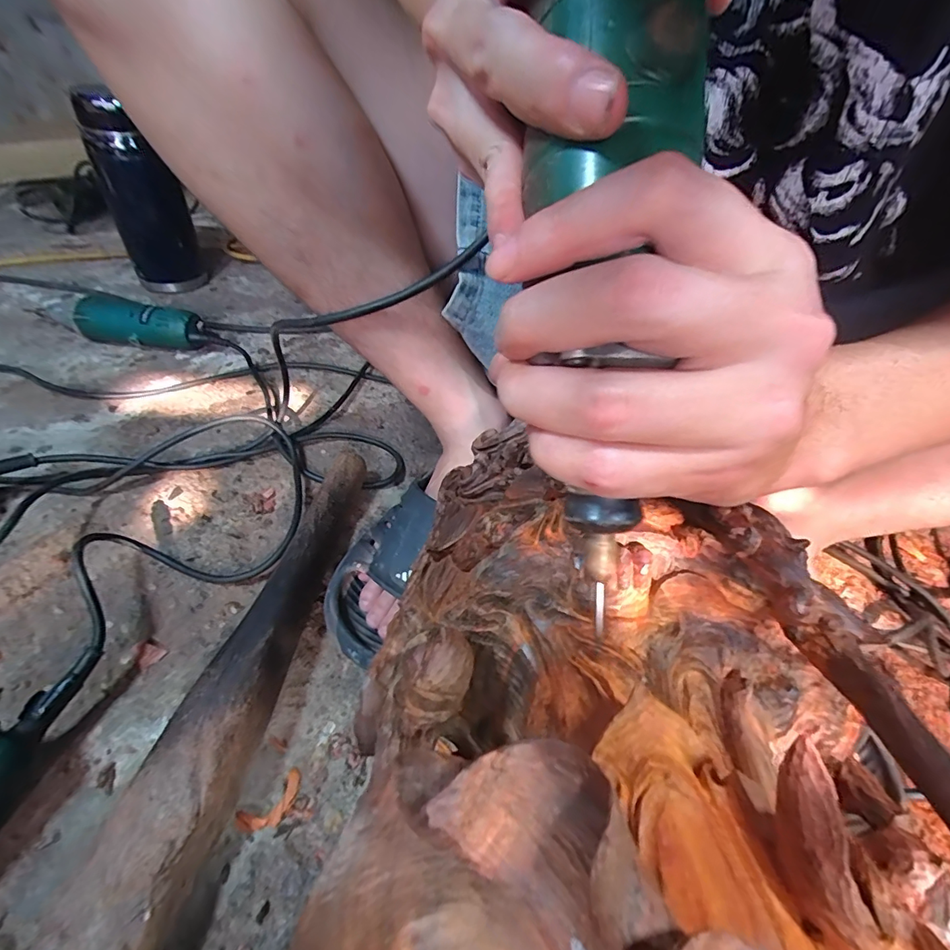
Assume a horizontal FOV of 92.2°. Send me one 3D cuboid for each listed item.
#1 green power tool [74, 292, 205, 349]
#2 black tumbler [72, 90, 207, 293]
[{"bbox_3d":[-0.429,-0.192,0.594,0.156,0.059,0.046,3,43,-1],"label":"green power tool"},{"bbox_3d":[-0.492,-0.418,0.696,0.117,0.242,0.122,-20,48,-24],"label":"black tumbler"}]

